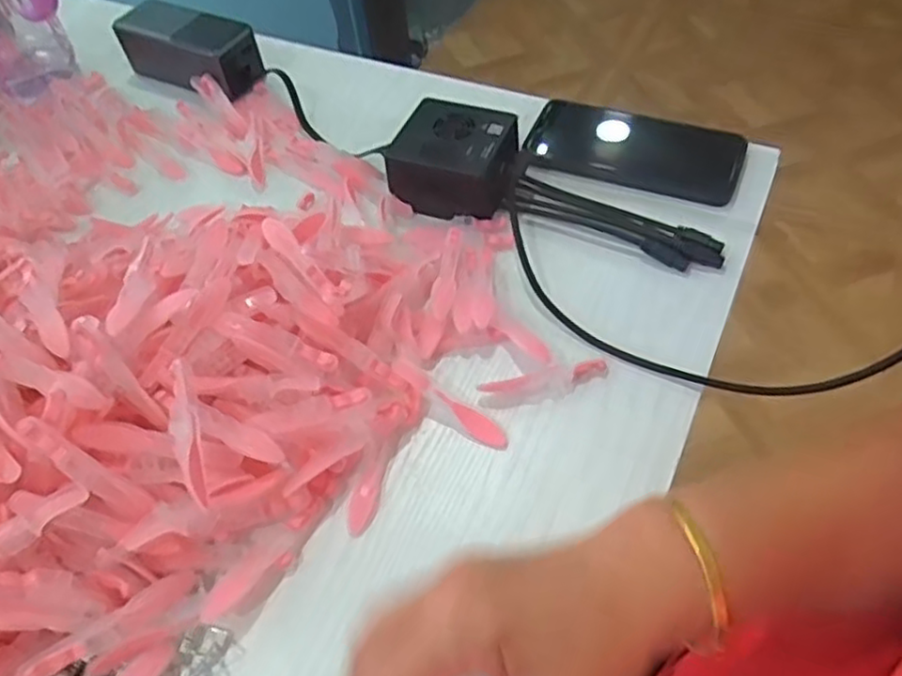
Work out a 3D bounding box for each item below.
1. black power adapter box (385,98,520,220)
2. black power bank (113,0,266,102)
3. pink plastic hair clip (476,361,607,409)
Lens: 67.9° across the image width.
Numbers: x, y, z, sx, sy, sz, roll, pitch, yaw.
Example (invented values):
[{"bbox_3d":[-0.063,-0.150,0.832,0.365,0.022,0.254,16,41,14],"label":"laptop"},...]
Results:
[{"bbox_3d":[0.005,-0.132,0.491,0.082,0.044,0.073,18,56,17],"label":"black power adapter box"},{"bbox_3d":[-0.238,-0.267,0.610,0.137,0.048,0.061,18,57,17],"label":"black power bank"},{"bbox_3d":[0.056,0.027,0.394,0.077,0.013,0.015,-14,53,-6],"label":"pink plastic hair clip"}]

